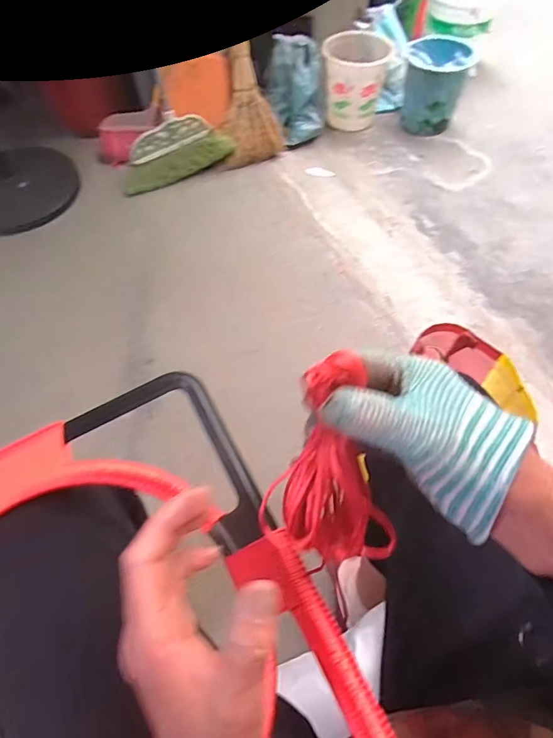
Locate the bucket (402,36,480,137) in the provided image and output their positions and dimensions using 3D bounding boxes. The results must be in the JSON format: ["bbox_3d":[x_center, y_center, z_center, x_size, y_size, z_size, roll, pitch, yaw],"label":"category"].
[{"bbox_3d":[0.537,-0.973,1.526,0.211,0.241,0.205,0,59,1],"label":"bucket"}]

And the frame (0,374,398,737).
[{"bbox_3d":[-0.143,0.199,0.299,0.344,0.018,0.335,-29,68,-8],"label":"frame"}]

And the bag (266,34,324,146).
[{"bbox_3d":[0.065,-0.914,1.466,0.199,0.260,0.143,2,59,3],"label":"bag"}]

